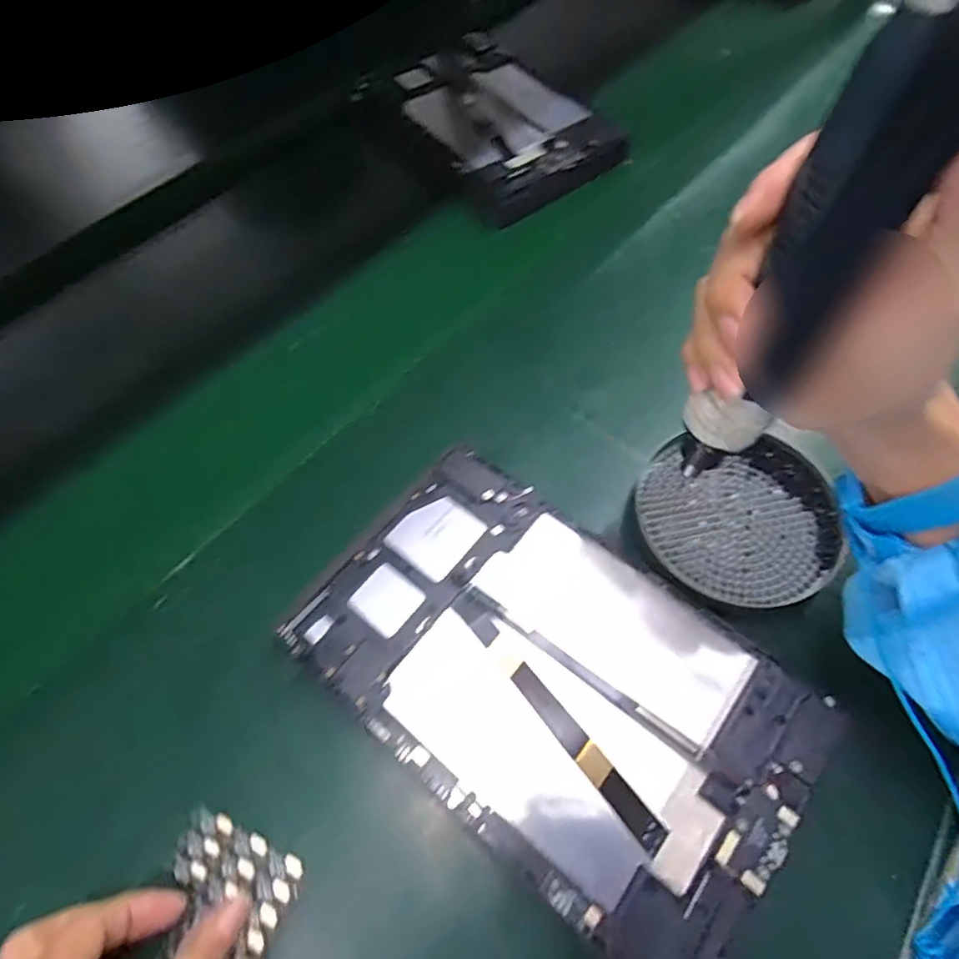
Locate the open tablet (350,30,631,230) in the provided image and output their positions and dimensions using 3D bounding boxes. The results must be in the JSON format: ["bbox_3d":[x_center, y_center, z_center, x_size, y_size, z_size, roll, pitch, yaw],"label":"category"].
[{"bbox_3d":[0.015,-0.334,0.536,0.152,0.025,0.248,-35,65,-12],"label":"open tablet"}]

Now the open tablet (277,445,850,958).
[{"bbox_3d":[0.037,0.095,0.290,0.240,0.007,0.147,35,68,20],"label":"open tablet"}]

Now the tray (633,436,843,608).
[{"bbox_3d":[0.152,0.021,0.344,0.112,0.008,0.101,2,62,5],"label":"tray"}]

